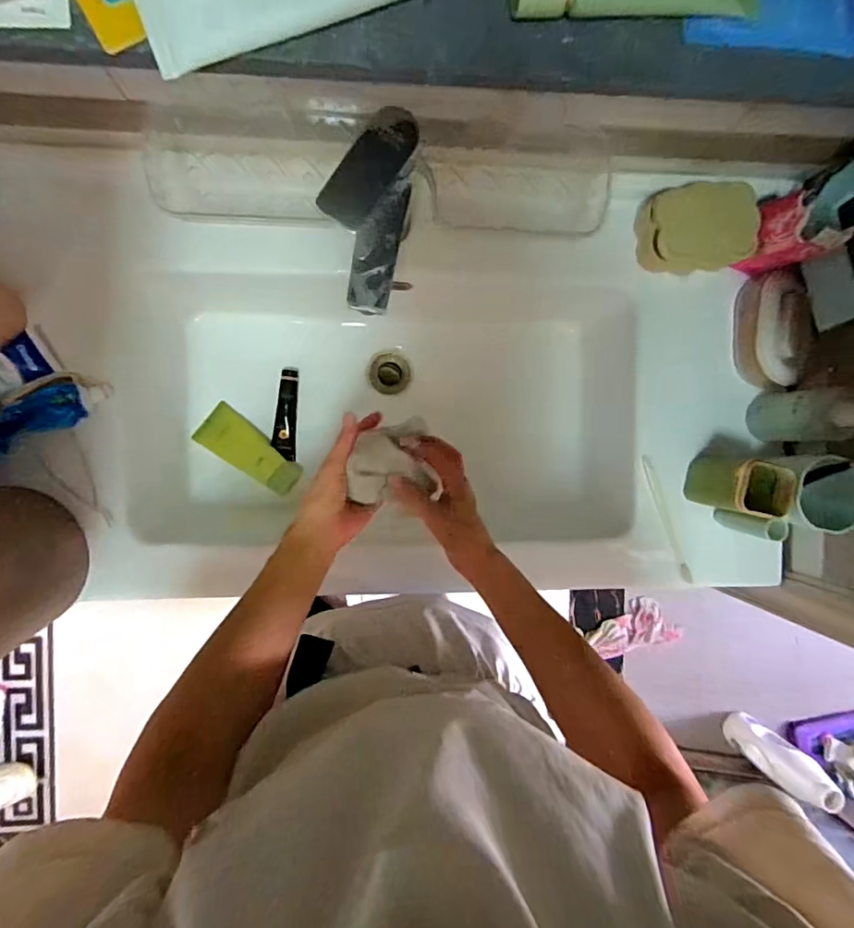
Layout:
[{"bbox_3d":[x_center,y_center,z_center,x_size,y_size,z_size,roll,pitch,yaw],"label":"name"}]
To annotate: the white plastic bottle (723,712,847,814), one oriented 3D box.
[{"bbox_3d":[0.848,0.714,1.287,0.079,0.311,0.099,38,88,-5],"label":"white plastic bottle"}]

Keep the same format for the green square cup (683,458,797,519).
[{"bbox_3d":[0.359,0.025,0.615,0.064,0.117,0.060,10,91,-5],"label":"green square cup"}]

